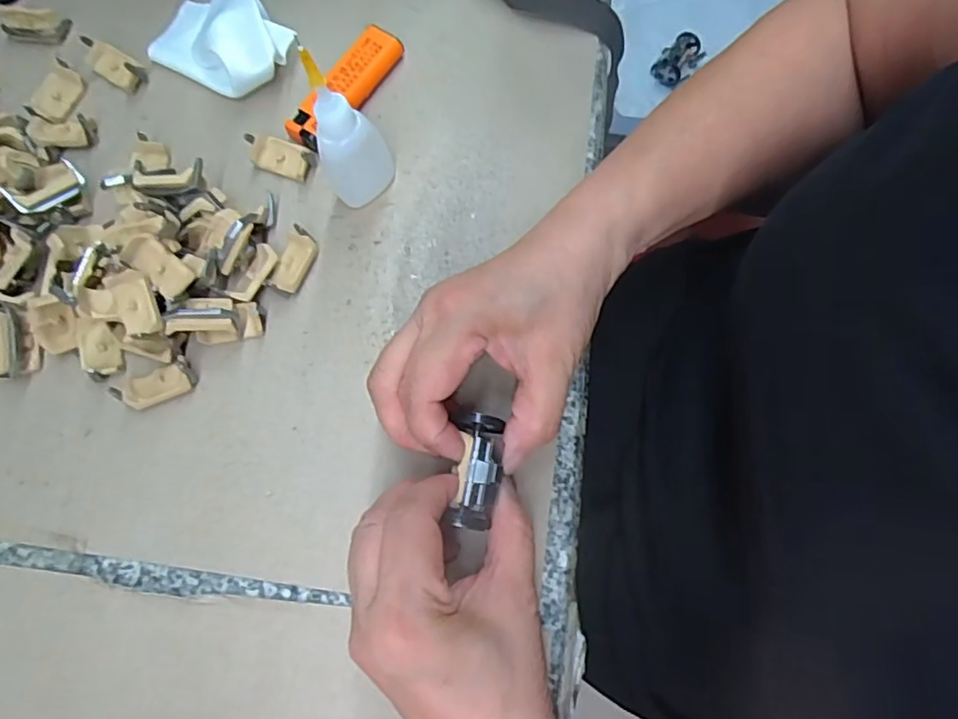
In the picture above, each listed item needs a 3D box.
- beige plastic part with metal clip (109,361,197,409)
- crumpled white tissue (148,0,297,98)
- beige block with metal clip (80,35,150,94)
[{"bbox_3d":[-0.159,0.012,0.294,0.034,0.015,0.017,-20,76,-4],"label":"beige plastic part with metal clip"},{"bbox_3d":[-0.151,-0.186,0.341,0.067,0.028,0.087,-37,78,-8],"label":"crumpled white tissue"},{"bbox_3d":[-0.208,-0.169,0.344,0.036,0.015,0.017,33,78,9],"label":"beige block with metal clip"}]

